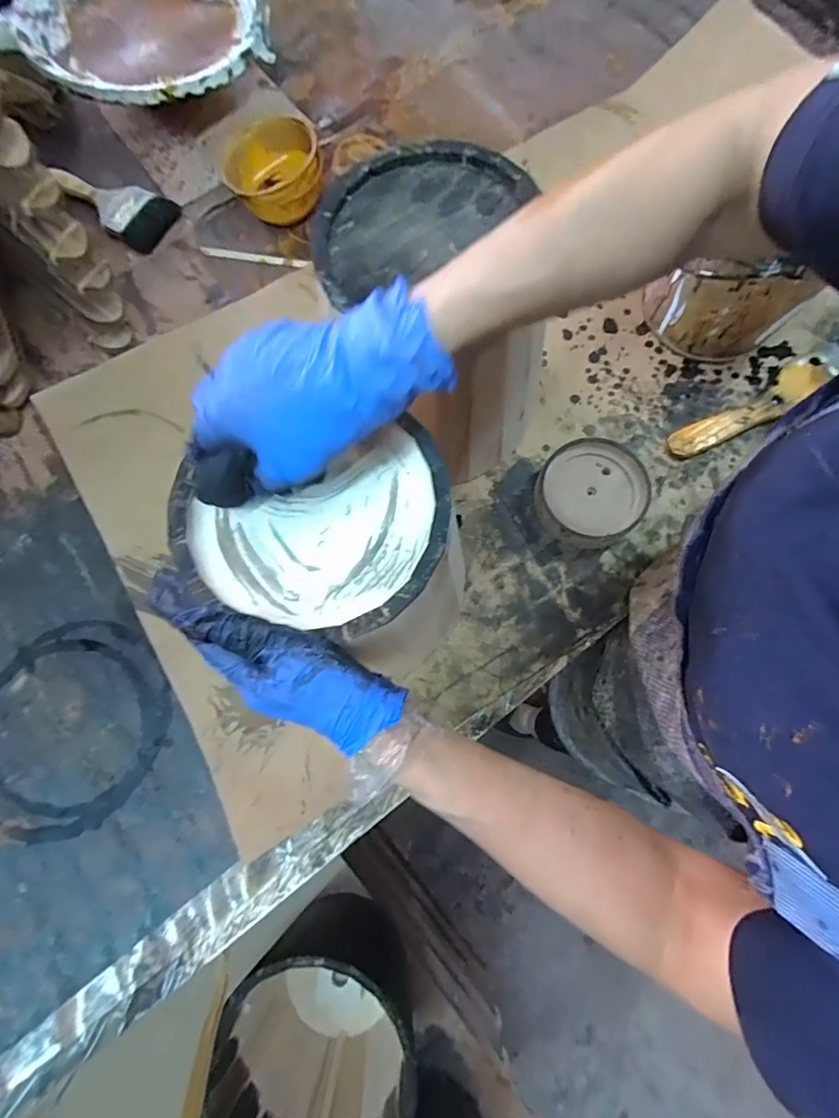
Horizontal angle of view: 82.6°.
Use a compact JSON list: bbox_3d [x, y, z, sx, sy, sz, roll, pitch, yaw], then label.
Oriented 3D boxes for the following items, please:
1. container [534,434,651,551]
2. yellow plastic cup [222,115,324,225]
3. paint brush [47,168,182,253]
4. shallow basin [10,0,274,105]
[{"bbox_3d":[0.177,-0.068,0.500,0.107,0.036,0.104,0,76,1],"label":"container"},{"bbox_3d":[-0.175,-0.466,0.584,0.110,0.058,0.105,0,76,1],"label":"yellow plastic cup"},{"bbox_3d":[-0.395,-0.457,0.605,0.168,0.017,0.076,29,78,7],"label":"paint brush"},{"bbox_3d":[-0.351,-0.691,0.612,0.287,0.039,0.293,-38,79,-7],"label":"shallow basin"}]

